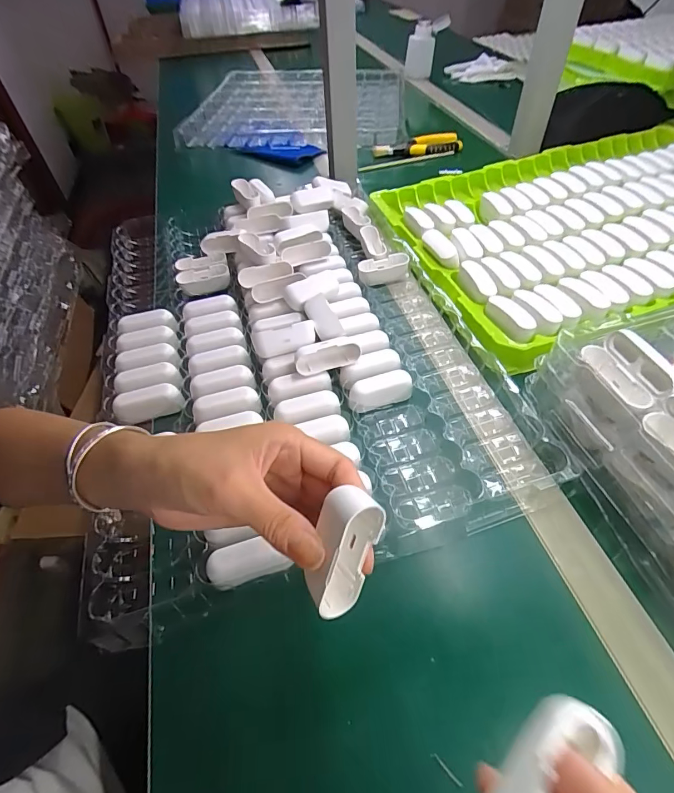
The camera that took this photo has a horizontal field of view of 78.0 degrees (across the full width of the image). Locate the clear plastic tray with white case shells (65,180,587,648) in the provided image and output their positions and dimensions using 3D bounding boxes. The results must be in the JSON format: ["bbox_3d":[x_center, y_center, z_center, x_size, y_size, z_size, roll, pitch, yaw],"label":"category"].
[{"bbox_3d":[-0.068,-0.088,0.477,0.373,0.048,0.564,-17,53,-7],"label":"clear plastic tray with white case shells"}]

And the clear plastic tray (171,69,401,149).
[{"bbox_3d":[-0.083,-0.679,0.948,0.458,0.034,0.443,2,51,6],"label":"clear plastic tray"}]

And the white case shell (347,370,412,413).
[{"bbox_3d":[0.041,-0.004,0.415,0.064,0.027,0.022,-17,53,-8],"label":"white case shell"}]

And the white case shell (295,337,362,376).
[{"bbox_3d":[-0.010,-0.040,0.416,0.063,0.023,0.025,-16,53,-6],"label":"white case shell"}]

